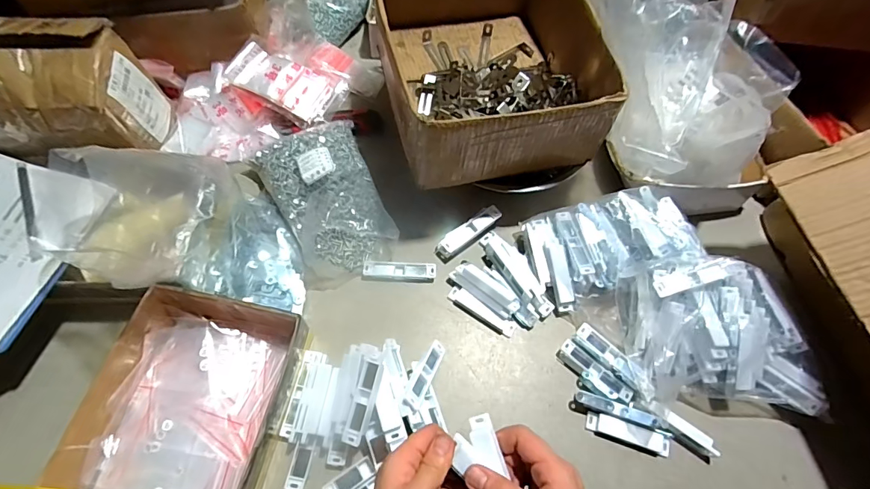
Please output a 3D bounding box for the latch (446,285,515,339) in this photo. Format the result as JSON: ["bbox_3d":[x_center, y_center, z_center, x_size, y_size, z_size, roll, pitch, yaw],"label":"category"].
[{"bbox_3d":[0.059,0.085,0.560,0.094,0.012,0.023,31,66,13],"label":"latch"}]

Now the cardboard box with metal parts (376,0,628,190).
[{"bbox_3d":[0.069,-0.250,0.585,0.243,0.117,0.317,-11,64,-8],"label":"cardboard box with metal parts"}]

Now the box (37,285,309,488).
[{"bbox_3d":[-0.260,0.185,0.461,0.186,0.069,0.253,11,63,3],"label":"box"}]

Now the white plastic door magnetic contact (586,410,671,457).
[{"bbox_3d":[0.223,0.215,0.501,0.094,0.011,0.023,17,63,6],"label":"white plastic door magnetic contact"}]

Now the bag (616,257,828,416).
[{"bbox_3d":[0.334,0.103,0.526,0.196,0.076,0.161,2,63,-1],"label":"bag"}]

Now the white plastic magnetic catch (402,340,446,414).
[{"bbox_3d":[-0.011,0.151,0.508,0.018,0.021,0.092,23,37,9],"label":"white plastic magnetic catch"}]

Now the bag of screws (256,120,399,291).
[{"bbox_3d":[-0.146,-0.068,0.594,0.140,0.085,0.220,-24,66,-14],"label":"bag of screws"}]

